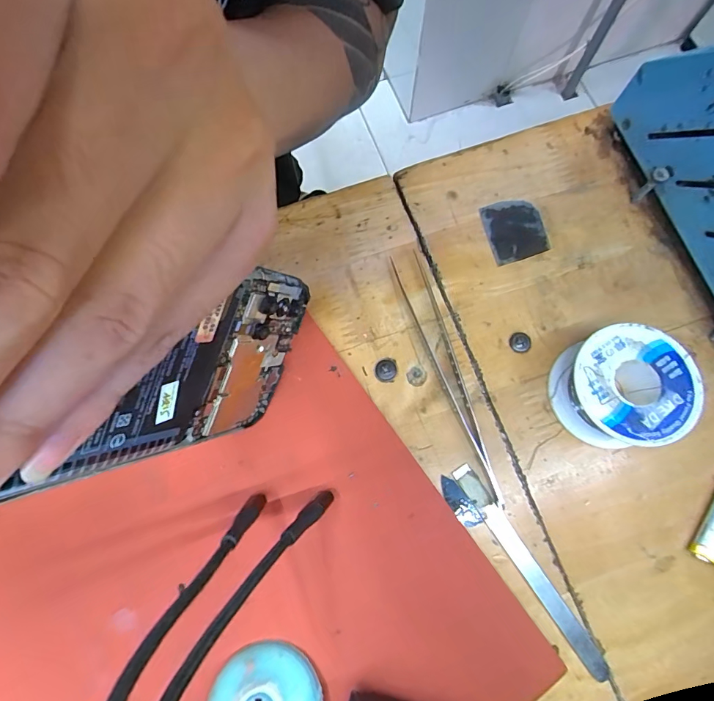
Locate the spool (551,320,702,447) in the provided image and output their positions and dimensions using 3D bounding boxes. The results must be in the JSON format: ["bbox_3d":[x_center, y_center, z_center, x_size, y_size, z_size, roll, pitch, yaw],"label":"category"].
[{"bbox_3d":[0.121,0.018,0.195,0.050,0.033,0.051,0,75,0],"label":"spool"}]

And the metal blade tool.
[{"bbox_3d":[0.077,0.097,0.188,0.009,0.004,0.101,-32,77,-8],"label":"metal blade tool"}]

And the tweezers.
[{"bbox_3d":[0.044,0.010,0.210,0.015,0.009,0.134,-16,75,-4],"label":"tweezers"}]

